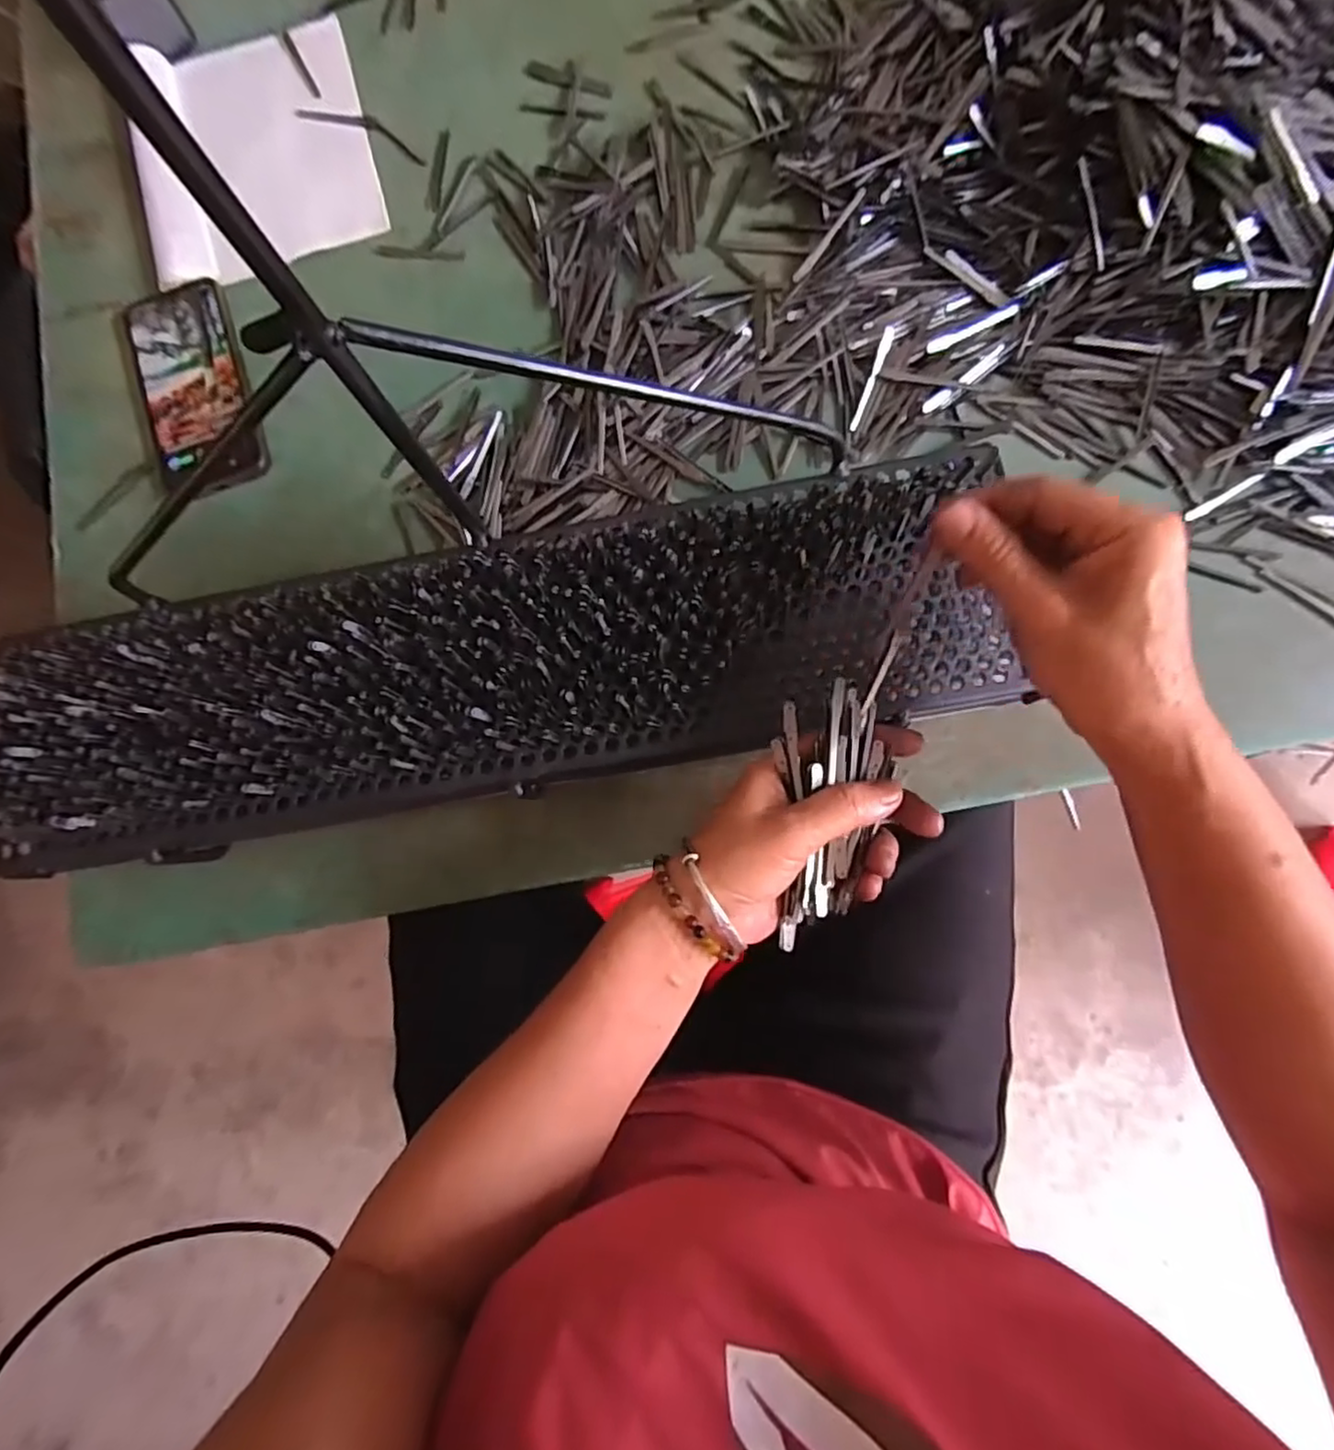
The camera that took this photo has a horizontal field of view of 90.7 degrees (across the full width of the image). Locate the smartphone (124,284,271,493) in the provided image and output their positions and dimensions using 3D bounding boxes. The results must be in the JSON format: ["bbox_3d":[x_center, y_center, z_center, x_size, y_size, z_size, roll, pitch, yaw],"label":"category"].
[{"bbox_3d":[-0.339,-0.241,0.470,0.078,0.005,0.159,-22,81,1],"label":"smartphone"}]

